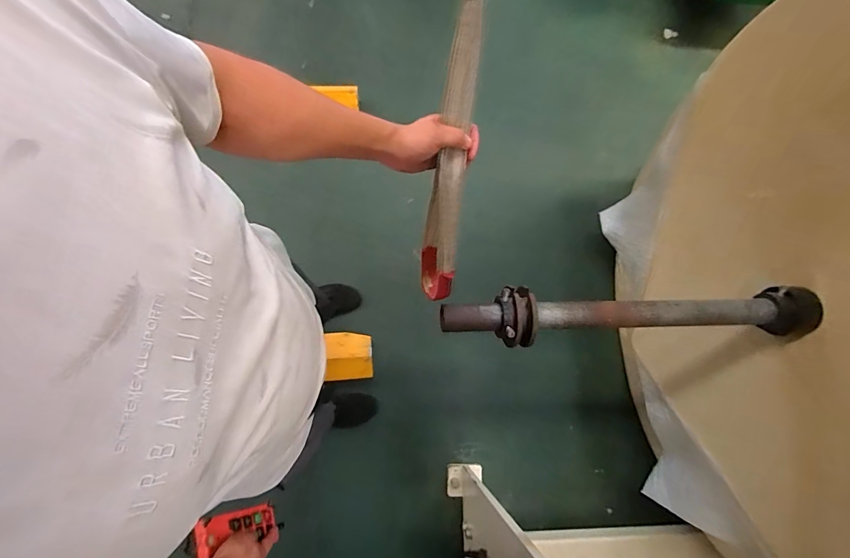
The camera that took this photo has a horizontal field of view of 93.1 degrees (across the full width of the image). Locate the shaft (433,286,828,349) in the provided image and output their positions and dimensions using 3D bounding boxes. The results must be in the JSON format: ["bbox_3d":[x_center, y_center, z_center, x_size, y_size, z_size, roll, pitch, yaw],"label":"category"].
[{"bbox_3d":[0.436,0.076,0.845,0.813,0.093,0.113,0,78,-6],"label":"shaft"}]

